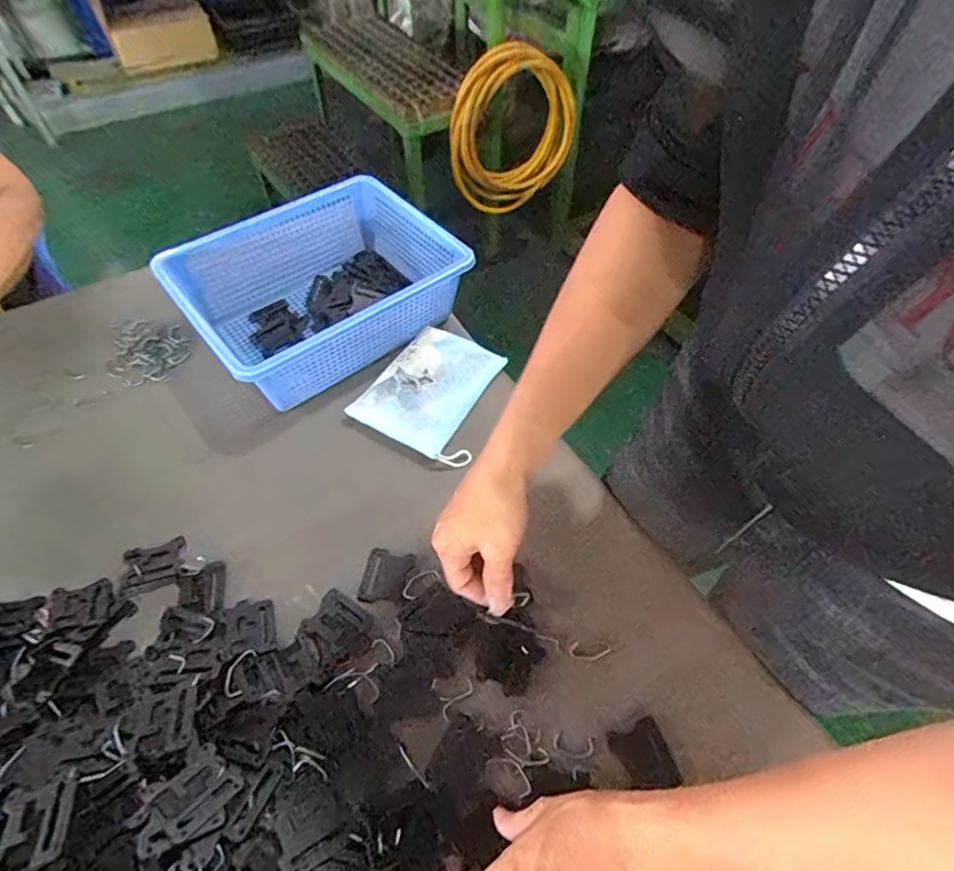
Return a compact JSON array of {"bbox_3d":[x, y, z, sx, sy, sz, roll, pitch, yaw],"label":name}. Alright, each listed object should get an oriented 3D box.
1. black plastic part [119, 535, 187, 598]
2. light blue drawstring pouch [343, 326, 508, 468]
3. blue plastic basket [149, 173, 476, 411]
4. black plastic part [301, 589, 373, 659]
[{"bbox_3d":[-0.299,0.119,0.487,0.056,0.012,0.040,-22,60,-15],"label":"black plastic part"},{"bbox_3d":[-0.045,-0.051,0.607,0.135,0.028,0.158,25,60,15],"label":"light blue drawstring pouch"},{"bbox_3d":[-0.186,-0.179,0.644,0.303,0.101,0.232,-35,64,-22],"label":"blue plastic basket"},{"bbox_3d":[-0.123,0.164,0.465,0.050,0.010,0.043,35,63,20],"label":"black plastic part"}]

